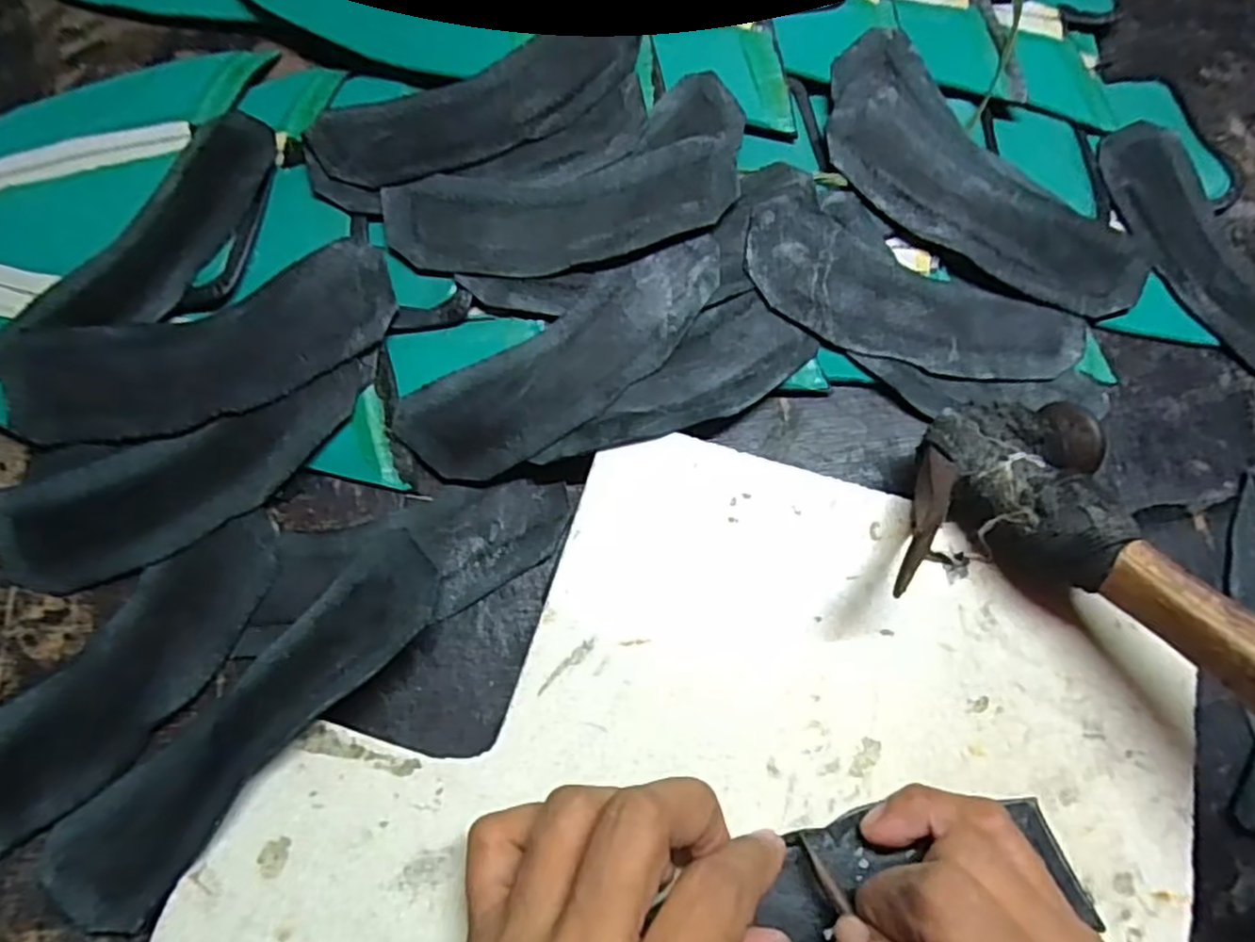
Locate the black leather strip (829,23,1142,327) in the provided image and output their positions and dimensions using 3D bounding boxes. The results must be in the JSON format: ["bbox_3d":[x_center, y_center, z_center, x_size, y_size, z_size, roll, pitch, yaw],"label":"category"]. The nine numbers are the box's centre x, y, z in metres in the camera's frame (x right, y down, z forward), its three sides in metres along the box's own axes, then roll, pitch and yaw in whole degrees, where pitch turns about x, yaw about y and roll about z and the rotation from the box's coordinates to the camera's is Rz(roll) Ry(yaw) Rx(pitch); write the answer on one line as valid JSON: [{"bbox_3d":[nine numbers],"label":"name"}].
[{"bbox_3d":[0.152,-0.125,0.314,0.162,0.027,0.073,41,74,13],"label":"black leather strip"}]

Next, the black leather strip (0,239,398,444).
[{"bbox_3d":[-0.171,-0.047,0.283,0.156,0.018,0.057,-15,71,-6],"label":"black leather strip"}]

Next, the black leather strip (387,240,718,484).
[{"bbox_3d":[-0.020,-0.042,0.288,0.144,0.022,0.048,-31,73,-12],"label":"black leather strip"}]

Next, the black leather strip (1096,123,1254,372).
[{"bbox_3d":[0.265,-0.097,0.320,0.054,0.009,0.146,-24,72,-9],"label":"black leather strip"}]

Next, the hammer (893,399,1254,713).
[{"bbox_3d":[0.166,0.046,0.209,0.099,0.031,0.185,-34,56,-12],"label":"hammer"}]

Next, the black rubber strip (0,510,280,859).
[{"bbox_3d":[-0.185,0.078,0.249,0.149,0.004,0.050,-43,76,-15],"label":"black rubber strip"}]

